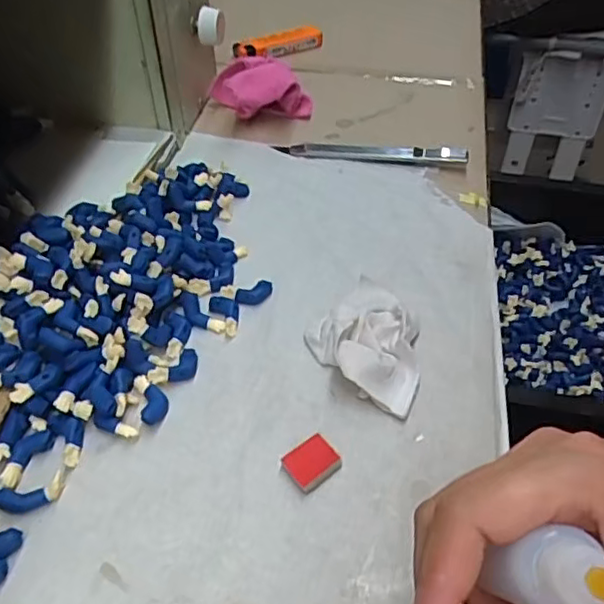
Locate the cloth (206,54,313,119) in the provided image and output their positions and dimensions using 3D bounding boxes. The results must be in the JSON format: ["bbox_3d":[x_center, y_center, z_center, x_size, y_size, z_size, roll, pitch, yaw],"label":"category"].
[{"bbox_3d":[-0.031,-0.162,0.478,0.075,0.038,0.045,-1,47,-3],"label":"cloth"}]

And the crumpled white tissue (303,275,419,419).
[{"bbox_3d":[0.037,0.015,0.326,0.062,0.018,0.075,21,50,17],"label":"crumpled white tissue"}]

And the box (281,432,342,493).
[{"bbox_3d":[0.004,0.071,0.282,0.023,0.005,0.020,-30,55,-26],"label":"box"}]

